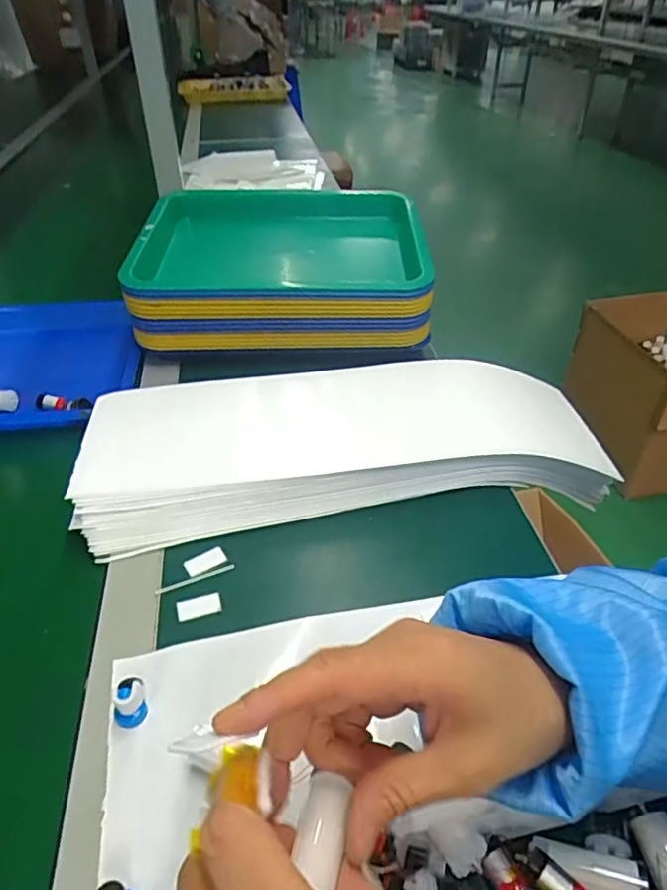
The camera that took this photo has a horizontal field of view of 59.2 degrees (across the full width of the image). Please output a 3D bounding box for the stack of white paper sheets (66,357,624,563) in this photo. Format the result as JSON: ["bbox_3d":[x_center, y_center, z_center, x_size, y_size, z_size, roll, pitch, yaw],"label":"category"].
[{"bbox_3d":[0.029,0.015,0.575,0.494,0.121,0.176,-8,40,-10],"label":"stack of white paper sheets"}]

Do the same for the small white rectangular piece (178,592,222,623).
[{"bbox_3d":[-0.096,0.115,0.421,0.031,0.004,0.018,-11,40,-14],"label":"small white rectangular piece"}]

